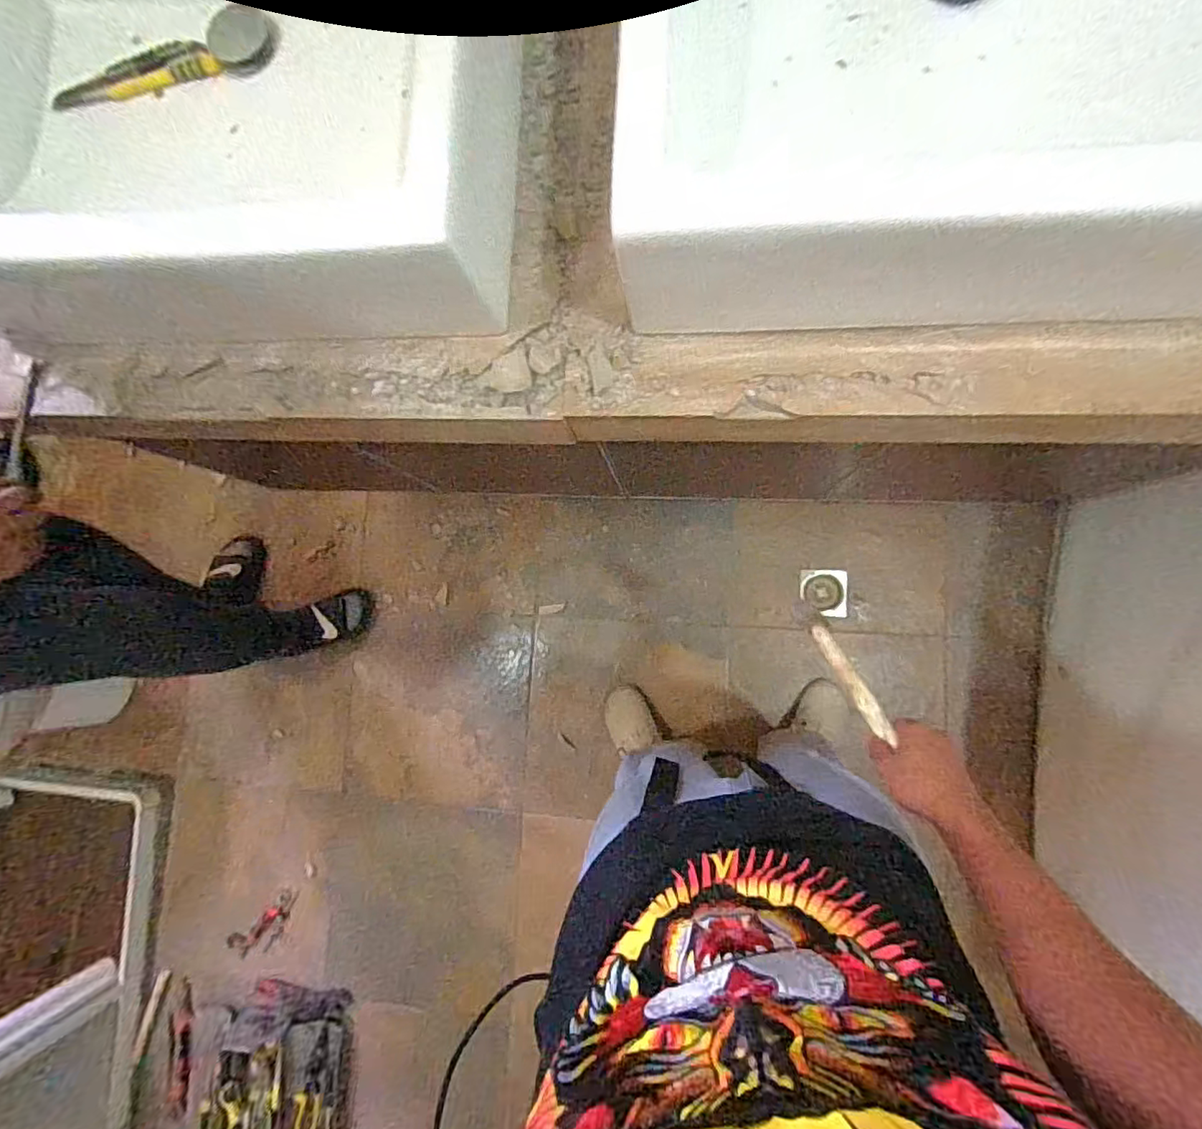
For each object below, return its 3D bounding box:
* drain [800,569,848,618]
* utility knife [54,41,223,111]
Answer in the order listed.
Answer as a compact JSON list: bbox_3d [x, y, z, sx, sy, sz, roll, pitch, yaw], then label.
[{"bbox_3d":[0.493,0.063,1.249,0.098,0.011,0.102,-1,89,9],"label":"drain"},{"bbox_3d":[-0.476,-0.499,0.577,0.158,0.022,0.026,-24,86,-6],"label":"utility knife"}]

